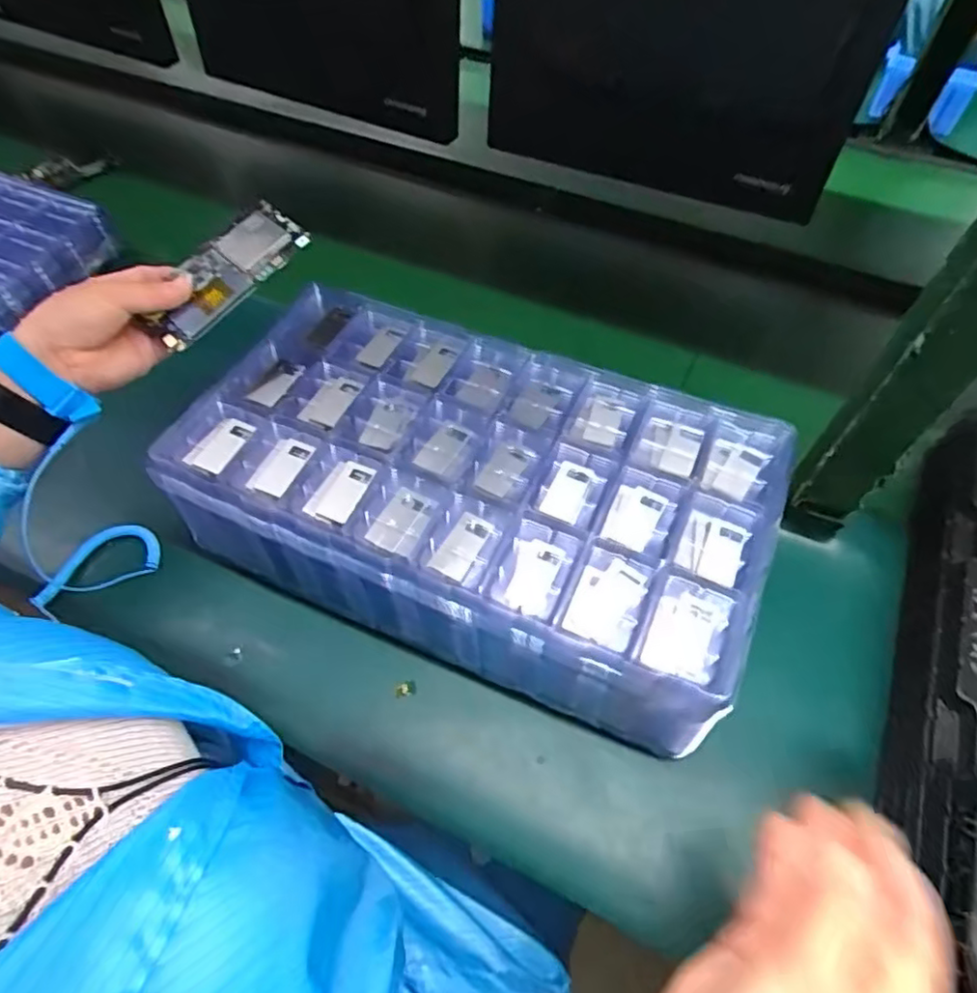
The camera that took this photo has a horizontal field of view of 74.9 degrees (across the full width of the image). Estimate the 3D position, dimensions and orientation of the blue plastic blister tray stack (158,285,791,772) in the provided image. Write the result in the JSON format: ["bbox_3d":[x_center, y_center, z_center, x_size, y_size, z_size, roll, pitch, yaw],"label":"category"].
[{"bbox_3d":[-0.013,0.004,0.476,0.397,0.126,0.215,22,57,13],"label":"blue plastic blister tray stack"}]

